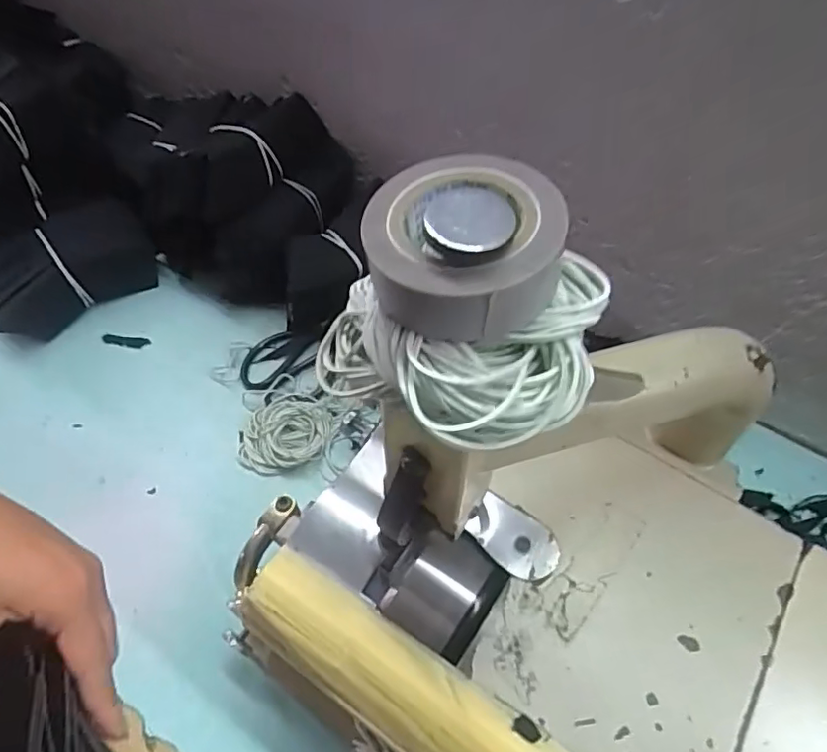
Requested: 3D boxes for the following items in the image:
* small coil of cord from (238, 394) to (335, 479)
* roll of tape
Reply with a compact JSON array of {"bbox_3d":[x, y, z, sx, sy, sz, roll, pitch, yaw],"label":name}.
[{"bbox_3d":[-0.117,0.050,0.516,0.078,0.019,0.076,0,58,1],"label":"small coil of cord"},{"bbox_3d":[0.014,-0.036,0.159,0.053,0.027,0.050,0,58,1],"label":"roll of tape"}]

